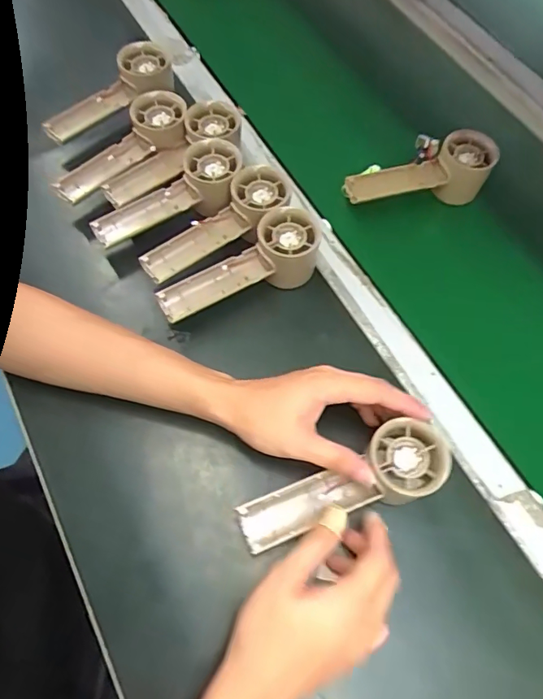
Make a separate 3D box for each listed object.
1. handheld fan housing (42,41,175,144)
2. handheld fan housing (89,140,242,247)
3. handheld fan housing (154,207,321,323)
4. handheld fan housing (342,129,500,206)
[{"bbox_3d":[-0.178,-0.280,0.536,0.158,0.032,0.048,-39,69,-6],"label":"handheld fan housing"},{"bbox_3d":[-0.100,-0.149,0.477,0.156,0.034,0.067,-29,65,2],"label":"handheld fan housing"},{"bbox_3d":[-0.024,-0.066,0.447,0.156,0.059,0.054,-31,67,-16],"label":"handheld fan housing"},{"bbox_3d":[0.157,-0.181,0.517,0.155,0.055,0.054,-13,63,-7],"label":"handheld fan housing"}]

